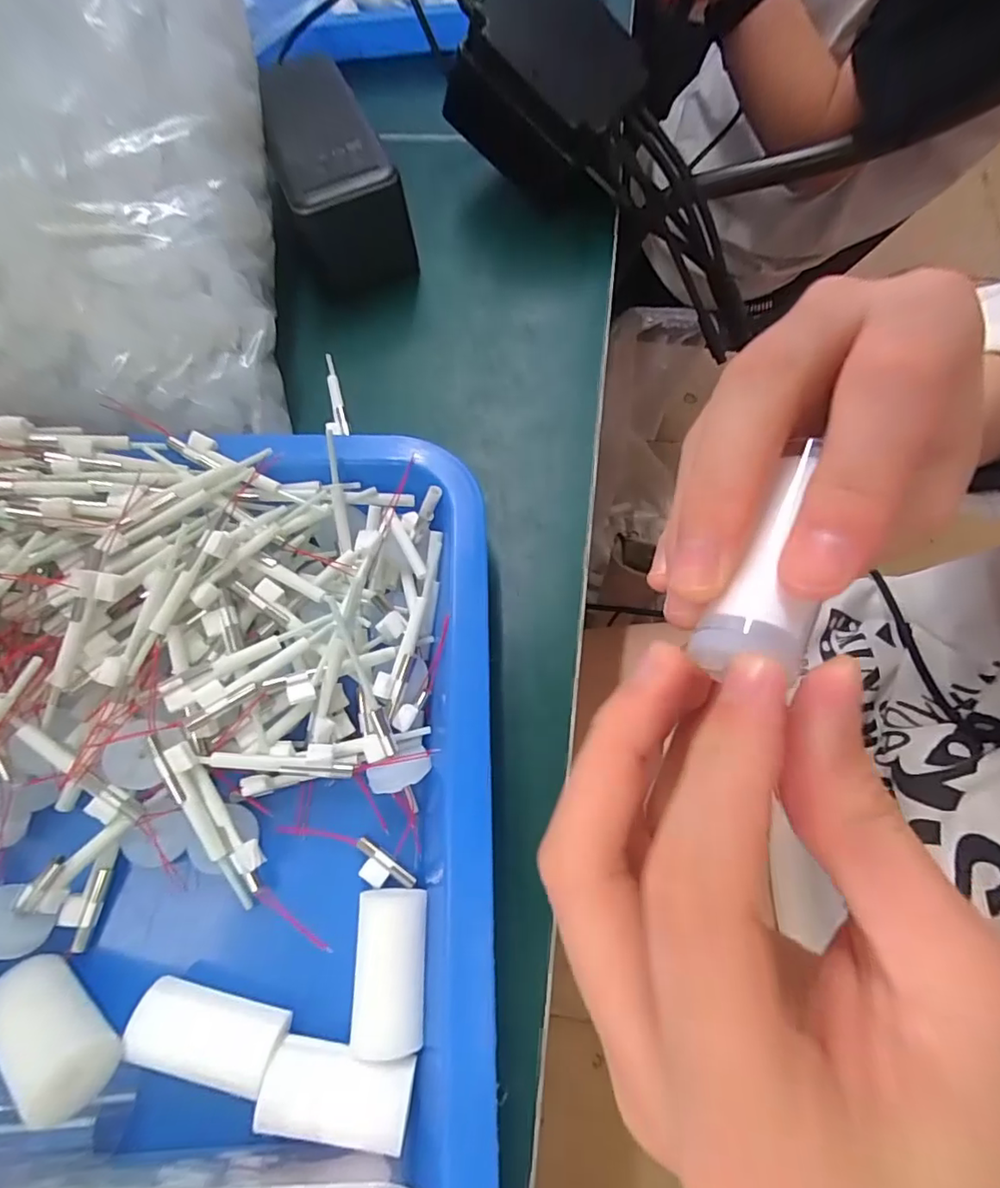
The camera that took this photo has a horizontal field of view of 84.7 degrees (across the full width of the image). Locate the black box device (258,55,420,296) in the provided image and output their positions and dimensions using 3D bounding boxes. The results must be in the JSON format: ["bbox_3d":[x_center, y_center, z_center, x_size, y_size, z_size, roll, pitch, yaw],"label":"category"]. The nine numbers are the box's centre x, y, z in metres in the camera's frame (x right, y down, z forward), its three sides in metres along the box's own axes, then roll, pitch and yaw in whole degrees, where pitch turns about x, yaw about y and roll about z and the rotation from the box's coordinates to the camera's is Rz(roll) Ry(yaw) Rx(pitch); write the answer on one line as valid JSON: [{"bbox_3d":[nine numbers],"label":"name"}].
[{"bbox_3d":[-0.087,-0.215,0.285,0.054,0.051,0.115,-22,69,-7],"label":"black box device"}]

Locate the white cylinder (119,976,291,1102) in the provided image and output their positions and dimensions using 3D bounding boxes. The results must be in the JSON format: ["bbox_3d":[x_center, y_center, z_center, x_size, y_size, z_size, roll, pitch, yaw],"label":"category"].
[{"bbox_3d":[-0.083,0.126,0.156,0.039,0.019,0.018,13,69,9],"label":"white cylinder"}]

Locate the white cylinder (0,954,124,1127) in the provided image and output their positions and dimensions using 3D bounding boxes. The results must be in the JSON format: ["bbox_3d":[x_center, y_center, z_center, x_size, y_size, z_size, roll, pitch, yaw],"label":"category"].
[{"bbox_3d":[-0.122,0.116,0.148,0.044,0.016,0.017,23,63,29],"label":"white cylinder"}]

